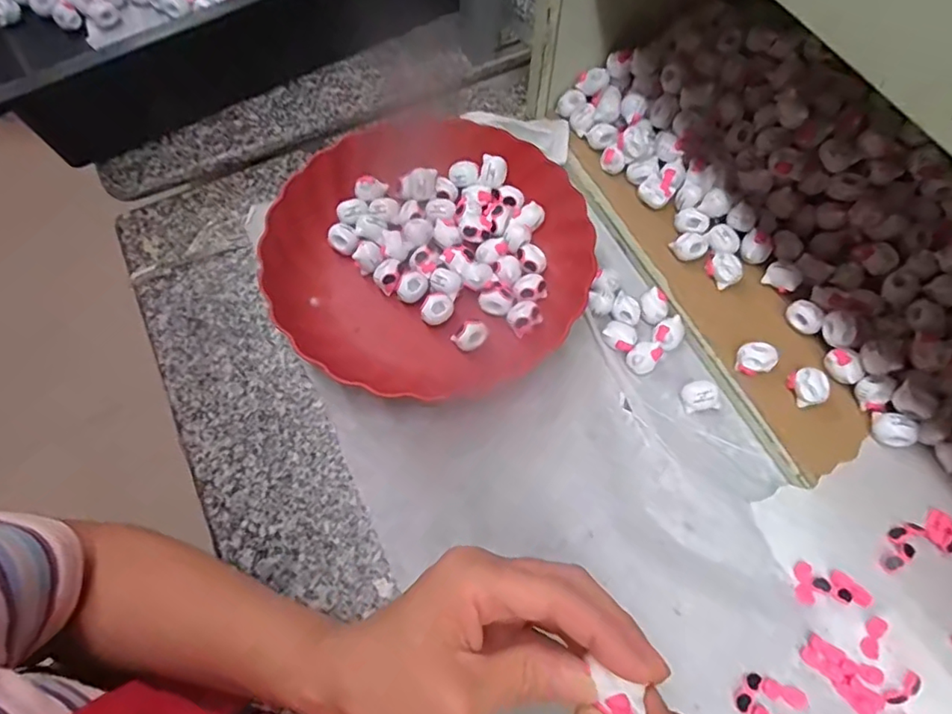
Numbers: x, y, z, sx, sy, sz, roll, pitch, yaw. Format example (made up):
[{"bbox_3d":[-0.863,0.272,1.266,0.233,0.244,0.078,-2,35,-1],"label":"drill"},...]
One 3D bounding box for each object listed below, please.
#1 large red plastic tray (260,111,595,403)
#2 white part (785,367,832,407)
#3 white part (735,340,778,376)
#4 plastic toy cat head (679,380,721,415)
[{"bbox_3d":[-0.032,-0.083,0.432,0.233,0.046,0.231,24,68,10],"label":"large red plastic tray"},{"bbox_3d":[0.233,0.020,0.385,0.019,0.018,0.026,-21,68,-9],"label":"white part"},{"bbox_3d":[0.200,0.002,0.396,0.020,0.024,0.023,-36,71,-15],"label":"white part"},{"bbox_3d":[0.163,0.027,0.398,0.022,0.017,0.023,-8,66,-4],"label":"plastic toy cat head"}]

